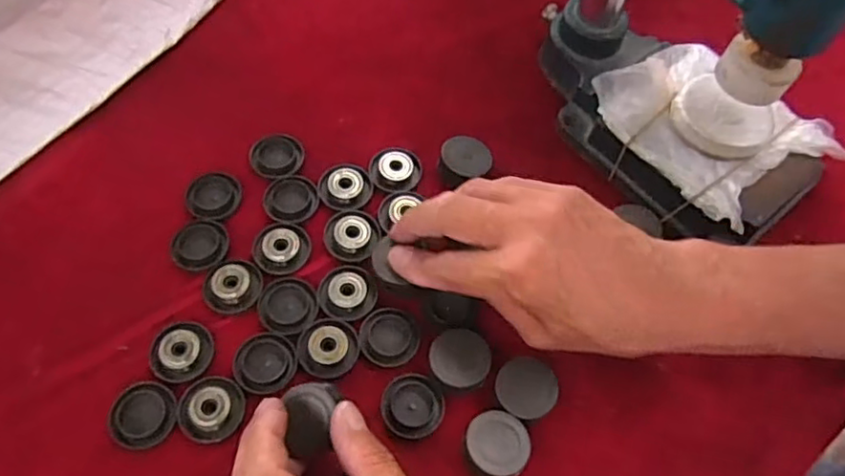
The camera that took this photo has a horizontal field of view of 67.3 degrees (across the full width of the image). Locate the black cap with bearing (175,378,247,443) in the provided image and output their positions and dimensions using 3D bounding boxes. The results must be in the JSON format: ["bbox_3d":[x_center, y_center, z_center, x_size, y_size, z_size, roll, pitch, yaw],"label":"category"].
[{"bbox_3d":[-0.109,0.087,0.327,0.032,0.005,0.032,2,62,-3],"label":"black cap with bearing"}]

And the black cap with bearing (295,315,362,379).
[{"bbox_3d":[-0.051,0.059,0.346,0.032,0.005,0.032,2,62,-3],"label":"black cap with bearing"}]

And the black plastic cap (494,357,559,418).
[{"bbox_3d":[0.055,0.080,0.338,0.032,0.007,0.032,2,62,-3],"label":"black plastic cap"}]

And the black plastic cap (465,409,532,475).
[{"bbox_3d":[0.038,0.105,0.323,0.032,0.014,0.031,2,62,-3],"label":"black plastic cap"}]

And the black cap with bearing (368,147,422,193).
[{"bbox_3d":[-0.017,-0.044,0.403,0.032,0.007,0.034,2,62,-3],"label":"black cap with bearing"}]

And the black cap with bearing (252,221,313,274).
[{"bbox_3d":[-0.083,0.005,0.372,0.033,0.006,0.032,2,62,-3],"label":"black cap with bearing"}]

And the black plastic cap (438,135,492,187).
[{"bbox_3d":[0.025,-0.049,0.401,0.037,0.013,0.030,-26,67,-16],"label":"black plastic cap"}]

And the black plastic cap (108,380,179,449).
[{"bbox_3d":[-0.143,0.091,0.326,0.032,0.010,0.031,2,62,-3],"label":"black plastic cap"}]

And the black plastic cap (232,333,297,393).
[{"bbox_3d":[-0.084,0.066,0.340,0.032,0.004,0.032,2,62,-3],"label":"black plastic cap"}]

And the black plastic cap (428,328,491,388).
[{"bbox_3d":[0.020,0.065,0.343,0.031,0.012,0.031,2,62,-3],"label":"black plastic cap"}]

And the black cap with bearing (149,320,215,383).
[{"bbox_3d":[-0.129,0.060,0.341,0.030,0.006,0.032,2,62,-3],"label":"black cap with bearing"}]

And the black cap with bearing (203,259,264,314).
[{"bbox_3d":[-0.107,0.026,0.358,0.032,0.008,0.028,-28,68,-17],"label":"black cap with bearing"}]

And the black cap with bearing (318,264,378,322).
[{"bbox_3d":[-0.042,0.030,0.362,0.033,0.006,0.033,2,62,-3],"label":"black cap with bearing"}]

